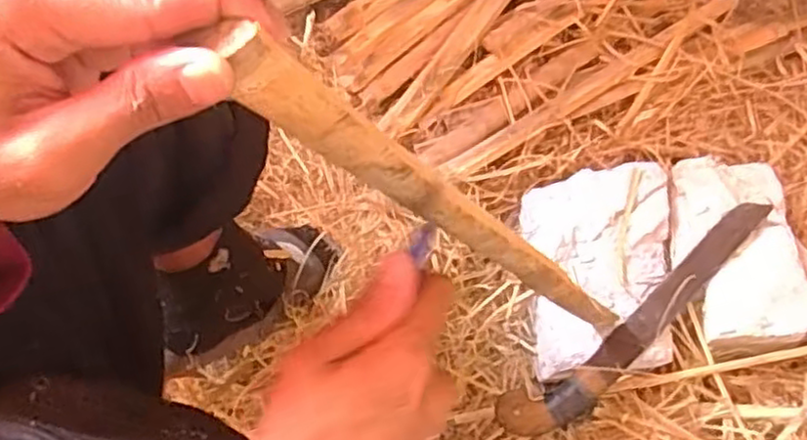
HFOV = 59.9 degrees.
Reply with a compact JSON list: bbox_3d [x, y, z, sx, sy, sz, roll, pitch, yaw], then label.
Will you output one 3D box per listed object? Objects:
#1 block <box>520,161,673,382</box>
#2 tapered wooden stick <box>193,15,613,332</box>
[{"bbox_3d":[0.194,0.049,0.695,0.137,0.078,0.204,-1,73,-2],"label":"block"},{"bbox_3d":[0.056,0.017,0.391,0.023,0.449,0.012,-6,70,28],"label":"tapered wooden stick"}]

